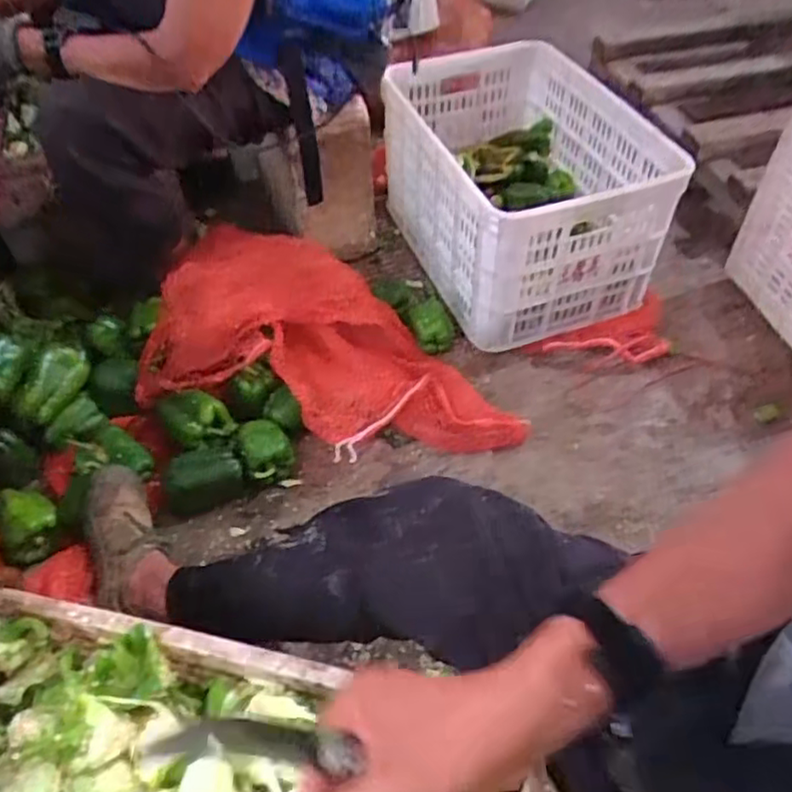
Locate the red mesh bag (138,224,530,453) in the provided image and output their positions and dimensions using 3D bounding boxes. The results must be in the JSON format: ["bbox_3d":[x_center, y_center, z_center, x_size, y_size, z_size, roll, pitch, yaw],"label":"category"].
[{"bbox_3d":[-0.104,-0.089,1.065,0.616,0.146,0.337,14,53,13],"label":"red mesh bag"}]

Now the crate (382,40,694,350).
[{"bbox_3d":[0.223,-0.374,1.169,0.346,0.316,0.463,-19,53,-13],"label":"crate"}]

